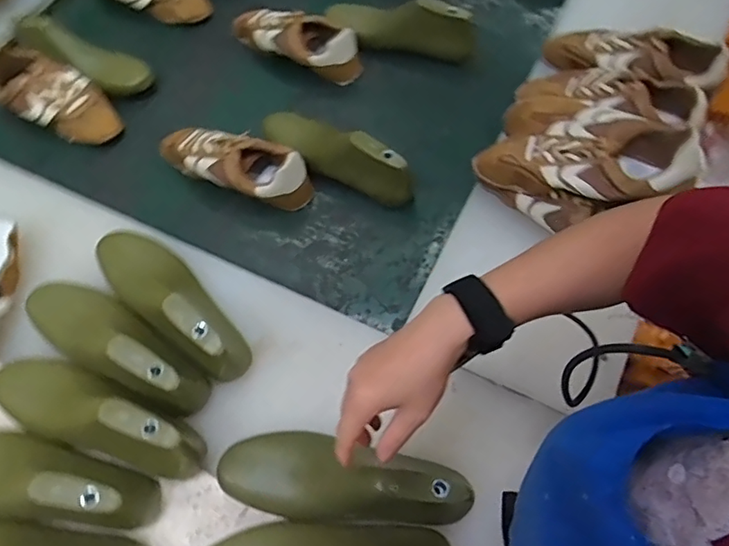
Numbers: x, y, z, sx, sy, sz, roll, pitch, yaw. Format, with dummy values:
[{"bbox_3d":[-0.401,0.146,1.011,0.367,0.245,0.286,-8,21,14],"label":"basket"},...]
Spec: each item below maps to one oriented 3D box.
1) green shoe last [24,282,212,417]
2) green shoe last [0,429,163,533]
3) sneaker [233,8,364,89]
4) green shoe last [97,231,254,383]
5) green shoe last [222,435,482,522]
[{"bbox_3d":[-0.281,0.073,0.612,0.245,0.091,0.078,28,67,15],"label":"green shoe last"},{"bbox_3d":[-0.337,0.203,0.546,0.252,0.092,0.079,9,64,7],"label":"green shoe last"},{"bbox_3d":[-0.109,-0.391,0.914,0.229,0.079,0.097,32,69,17],"label":"sneaker"},{"bbox_3d":[-0.227,0.023,0.635,0.251,0.089,0.079,39,71,20],"label":"green shoe last"},{"bbox_3d":[-0.024,0.200,0.536,0.242,0.090,0.075,6,63,6],"label":"green shoe last"}]

